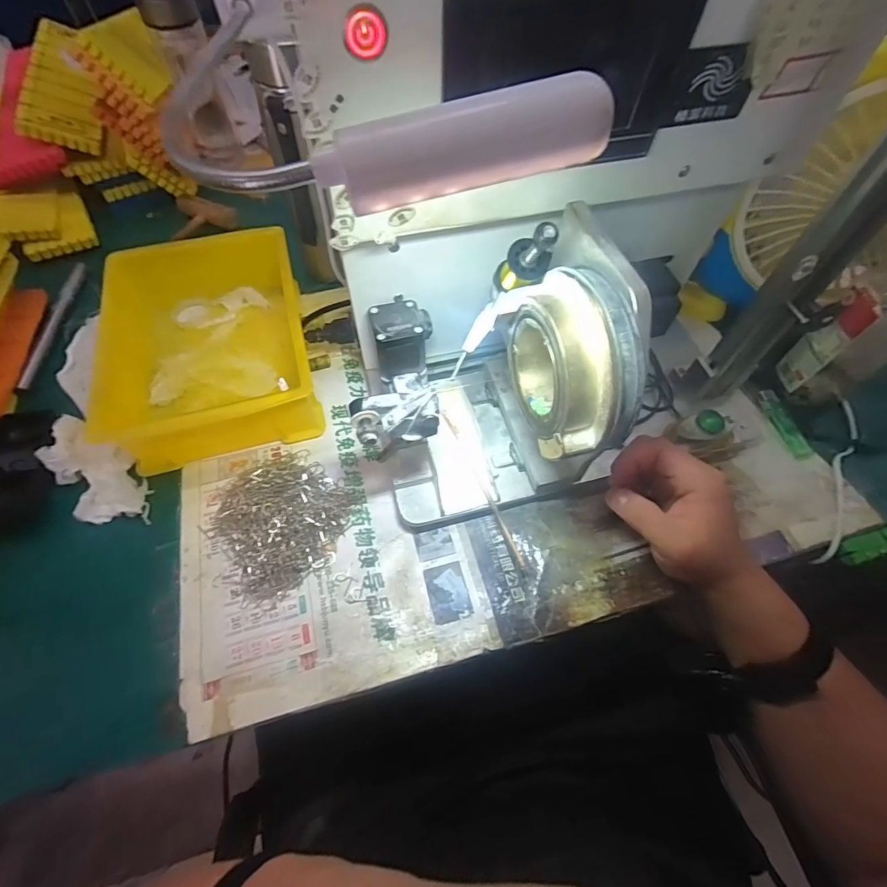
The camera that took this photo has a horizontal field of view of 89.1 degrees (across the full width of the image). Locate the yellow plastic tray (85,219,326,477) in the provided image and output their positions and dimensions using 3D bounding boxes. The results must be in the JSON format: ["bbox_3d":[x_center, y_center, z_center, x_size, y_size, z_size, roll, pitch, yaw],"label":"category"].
[{"bbox_3d":[-0.228,-0.113,0.446,0.172,0.058,0.255,-14,60,-9],"label":"yellow plastic tray"}]

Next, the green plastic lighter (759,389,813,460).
[{"bbox_3d":[0.338,-0.020,0.447,0.016,0.015,0.079,-4,59,-4],"label":"green plastic lighter"}]

